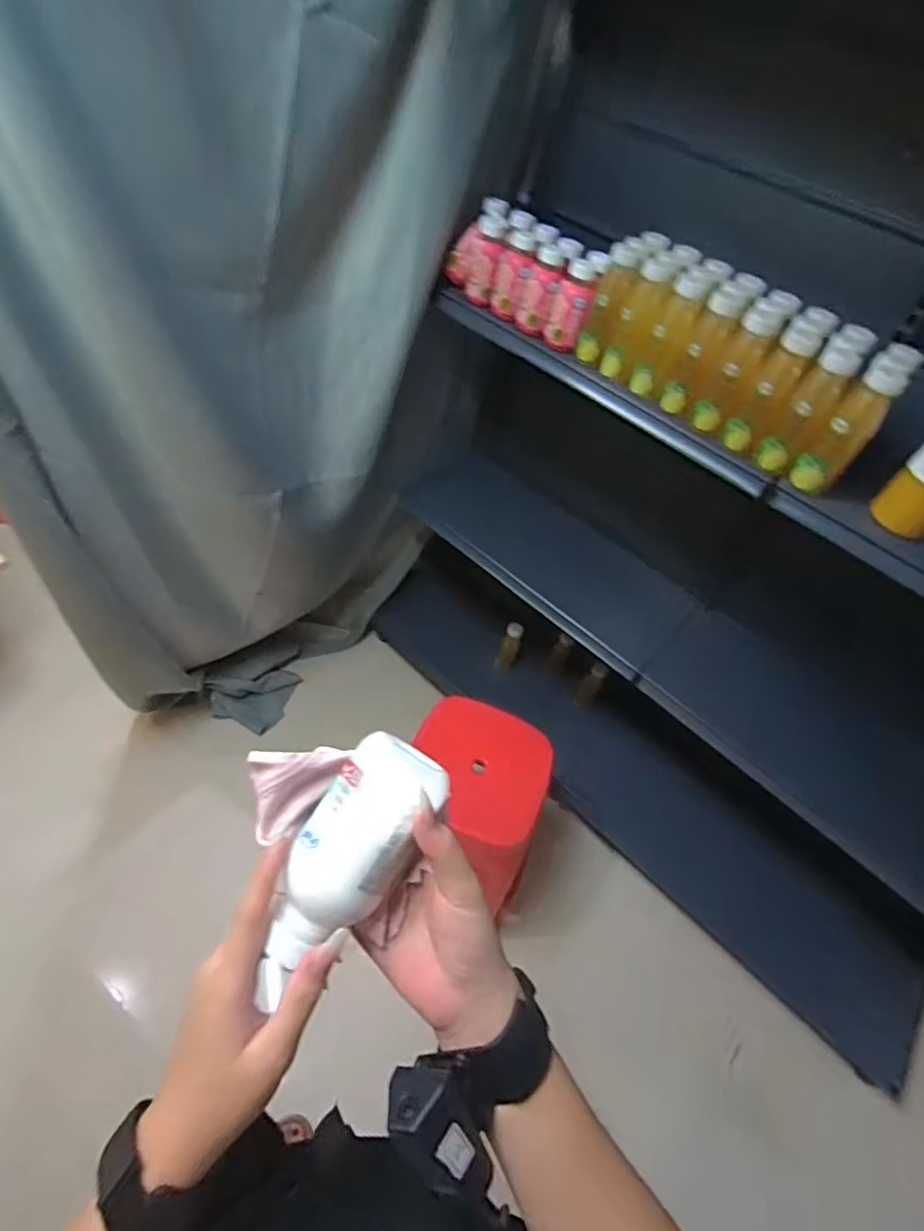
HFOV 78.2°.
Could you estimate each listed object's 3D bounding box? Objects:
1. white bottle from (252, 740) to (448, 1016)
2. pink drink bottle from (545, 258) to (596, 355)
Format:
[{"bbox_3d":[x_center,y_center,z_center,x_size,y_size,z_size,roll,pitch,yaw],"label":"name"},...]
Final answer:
[{"bbox_3d":[-0.059,0.132,0.317,0.054,0.040,0.130,27,75,18],"label":"white bottle"},{"bbox_3d":[0.169,-0.487,0.897,0.061,0.113,0.059,11,45,3],"label":"pink drink bottle"}]

